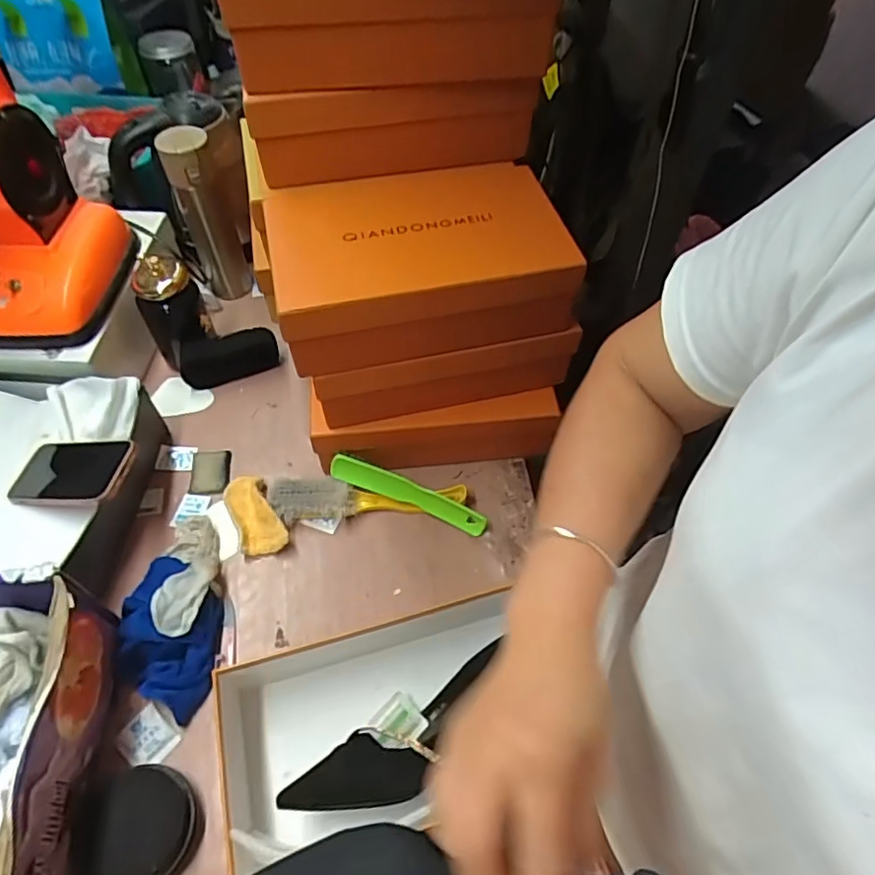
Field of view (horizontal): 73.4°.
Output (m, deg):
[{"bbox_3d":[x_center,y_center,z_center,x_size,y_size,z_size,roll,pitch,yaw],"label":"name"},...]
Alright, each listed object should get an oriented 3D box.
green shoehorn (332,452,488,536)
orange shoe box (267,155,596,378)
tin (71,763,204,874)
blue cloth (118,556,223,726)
[{"bbox_3d":[-0.032,0.065,0.680,0.188,0.037,0.023,23,56,-3],"label":"green shoehorn"},{"bbox_3d":[-0.027,-0.194,0.621,0.277,0.084,0.216,-11,56,-9],"label":"orange shoe box"},{"bbox_3d":[-0.257,0.332,0.498,0.098,0.035,0.090,1,55,-1],"label":"tin"},{"bbox_3d":[-0.269,0.193,0.591,0.091,0.046,0.160,-2,55,-3],"label":"blue cloth"}]

